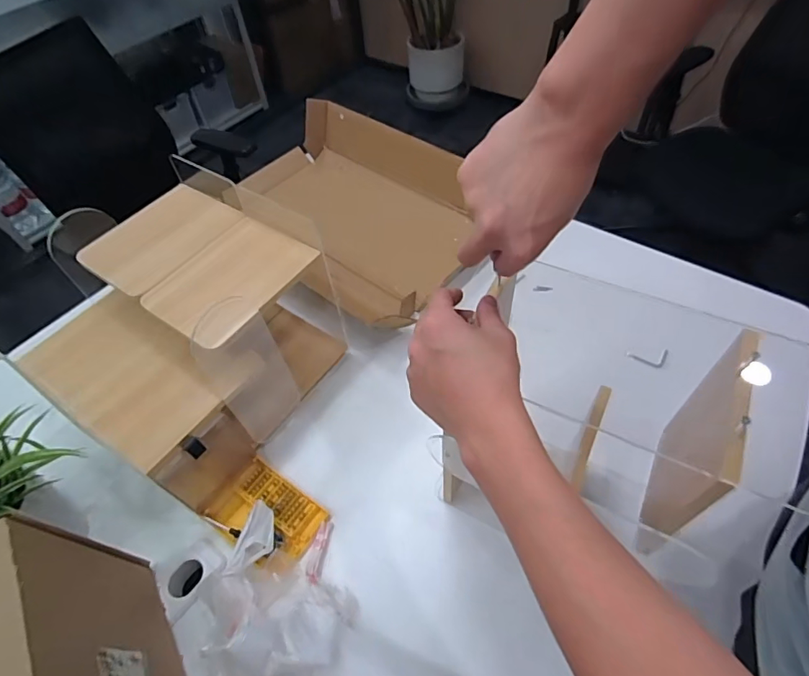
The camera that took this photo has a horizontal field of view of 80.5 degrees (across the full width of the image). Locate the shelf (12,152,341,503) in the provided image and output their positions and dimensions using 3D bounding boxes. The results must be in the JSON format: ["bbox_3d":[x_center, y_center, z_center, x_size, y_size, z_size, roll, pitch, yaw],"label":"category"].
[{"bbox_3d":[-0.325,-0.006,0.738,0.309,0.247,0.381,25,58,21],"label":"shelf"}]

